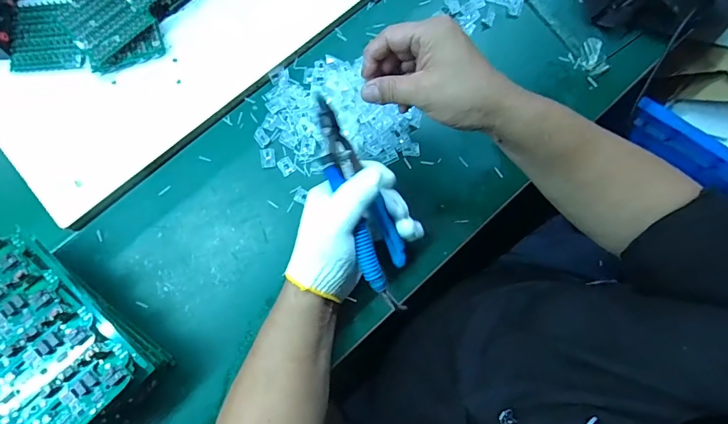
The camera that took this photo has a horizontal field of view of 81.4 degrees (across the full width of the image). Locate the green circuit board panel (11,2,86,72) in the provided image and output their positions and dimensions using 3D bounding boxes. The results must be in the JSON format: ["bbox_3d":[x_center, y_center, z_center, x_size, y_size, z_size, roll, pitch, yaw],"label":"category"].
[{"bbox_3d":[-0.371,-0.205,0.494,0.085,0.007,0.080,-6,89,4],"label":"green circuit board panel"}]

